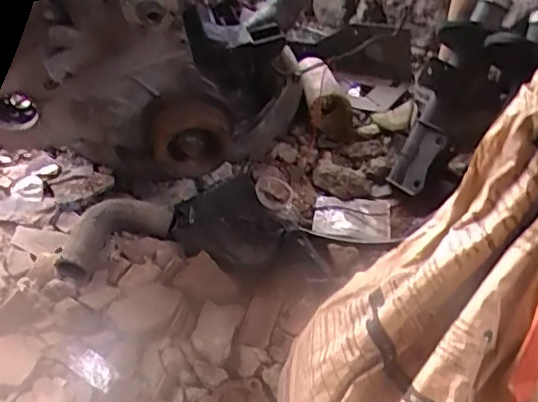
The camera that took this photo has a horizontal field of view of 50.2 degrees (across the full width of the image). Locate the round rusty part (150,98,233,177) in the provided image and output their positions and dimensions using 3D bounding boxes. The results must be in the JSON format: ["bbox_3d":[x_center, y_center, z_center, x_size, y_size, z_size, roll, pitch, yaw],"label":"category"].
[{"bbox_3d":[-0.124,-0.096,0.911,0.125,0.131,0.039,0,36,-2],"label":"round rusty part"}]

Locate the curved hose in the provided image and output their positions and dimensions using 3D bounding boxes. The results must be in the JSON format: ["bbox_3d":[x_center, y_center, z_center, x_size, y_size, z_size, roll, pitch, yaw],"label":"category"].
[{"bbox_3d":[-0.265,0.053,0.975,0.200,0.068,0.087,-25,44,-32],"label":"curved hose"}]

